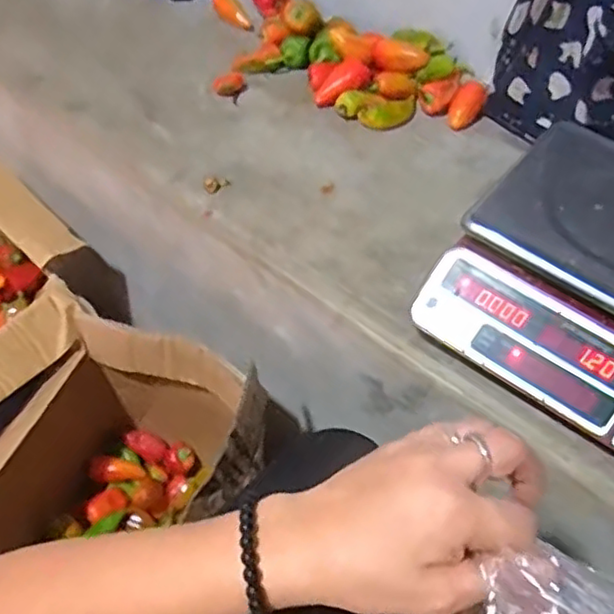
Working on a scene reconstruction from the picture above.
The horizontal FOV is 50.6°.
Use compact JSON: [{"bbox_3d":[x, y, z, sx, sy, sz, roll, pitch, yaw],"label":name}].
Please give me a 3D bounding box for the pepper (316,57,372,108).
[{"bbox_3d":[0.051,-0.309,0.893,0.090,0.031,0.046,-42,63,-15],"label":"pepper"}]

